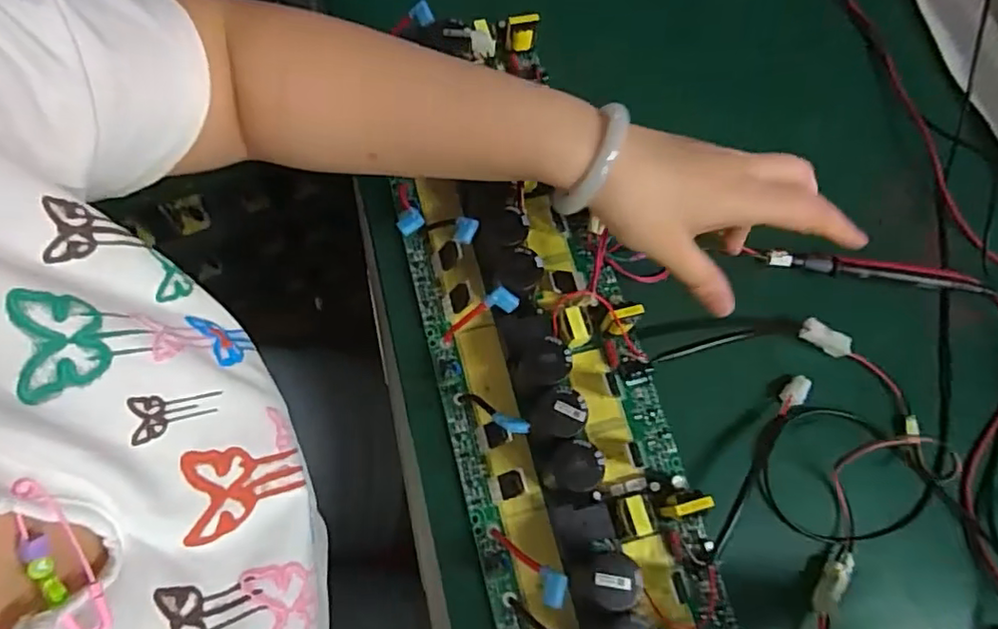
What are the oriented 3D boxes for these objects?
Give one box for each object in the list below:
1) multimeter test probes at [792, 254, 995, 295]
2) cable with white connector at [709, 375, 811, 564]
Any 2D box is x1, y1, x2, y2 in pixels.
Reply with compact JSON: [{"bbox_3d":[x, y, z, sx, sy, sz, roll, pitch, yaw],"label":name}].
[{"bbox_3d":[0.282,-0.028,0.430,0.141,0.021,0.013,10,70,1],"label":"multimeter test probes"},{"bbox_3d":[0.171,0.098,0.392,0.015,0.016,0.138,32,72,8],"label":"cable with white connector"}]

